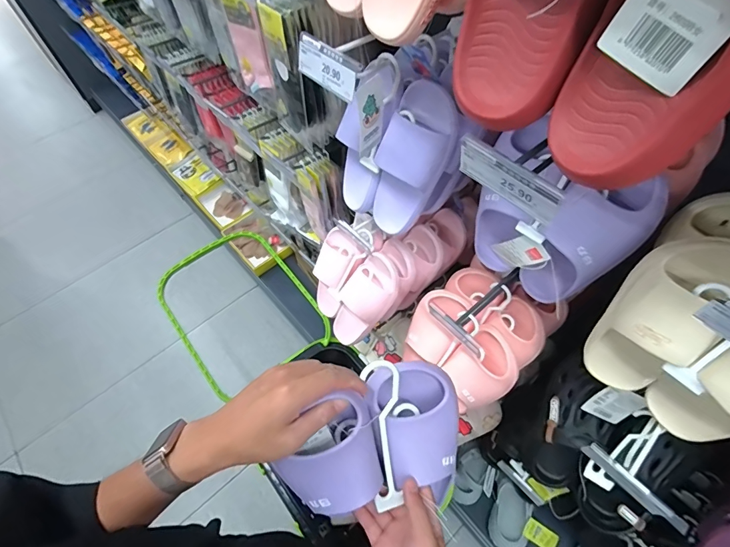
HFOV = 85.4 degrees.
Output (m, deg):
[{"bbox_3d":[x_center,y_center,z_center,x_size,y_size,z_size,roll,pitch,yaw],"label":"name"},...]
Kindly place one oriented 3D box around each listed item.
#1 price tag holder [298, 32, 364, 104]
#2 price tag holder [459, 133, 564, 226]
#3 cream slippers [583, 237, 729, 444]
[{"bbox_3d":[-0.043,-0.233,0.450,0.093,0.045,0.008,42,49,22],"label":"price tag holder"},{"bbox_3d":[0.124,-0.080,0.348,0.009,0.048,0.100,-40,68,-12],"label":"price tag holder"},{"bbox_3d":[0.354,0.083,0.426,0.080,0.216,0.184,-36,62,-19],"label":"cream slippers"}]

